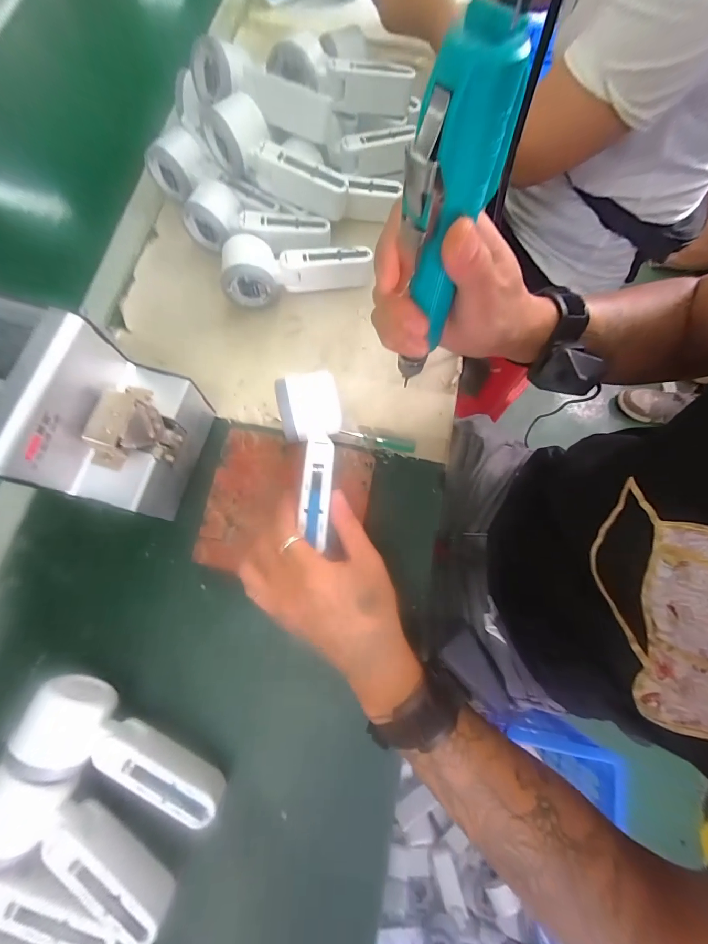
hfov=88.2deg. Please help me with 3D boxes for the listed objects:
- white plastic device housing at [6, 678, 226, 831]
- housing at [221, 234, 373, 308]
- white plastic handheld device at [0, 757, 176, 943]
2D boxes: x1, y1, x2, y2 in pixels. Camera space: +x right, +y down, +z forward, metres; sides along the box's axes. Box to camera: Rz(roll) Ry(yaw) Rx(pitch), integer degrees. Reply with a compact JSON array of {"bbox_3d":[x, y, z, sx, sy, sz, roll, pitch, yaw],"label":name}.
[{"bbox_3d":[-0.182,0.223,0.300,0.169,0.059,0.052,22,76,5],"label":"white plastic device housing"},{"bbox_3d":[-0.065,-0.234,0.423,0.165,0.061,0.047,-9,76,-3],"label":"housing"},{"bbox_3d":[-0.210,0.284,0.275,0.165,0.044,0.055,42,78,-5],"label":"white plastic handheld device"}]

